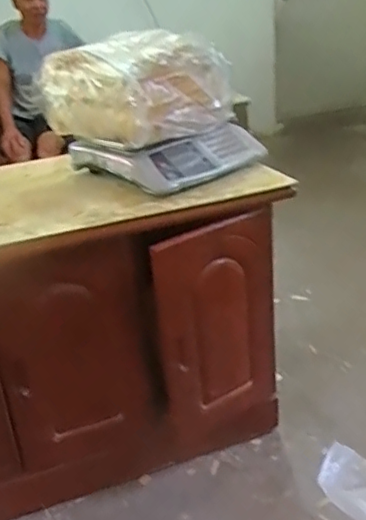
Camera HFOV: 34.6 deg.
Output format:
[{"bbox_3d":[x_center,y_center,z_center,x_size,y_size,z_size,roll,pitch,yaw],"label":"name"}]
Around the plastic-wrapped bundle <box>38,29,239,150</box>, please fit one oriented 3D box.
[{"bbox_3d":[-0.092,-0.375,1.280,0.267,0.189,0.301,20,35,40],"label":"plastic-wrapped bundle"}]

